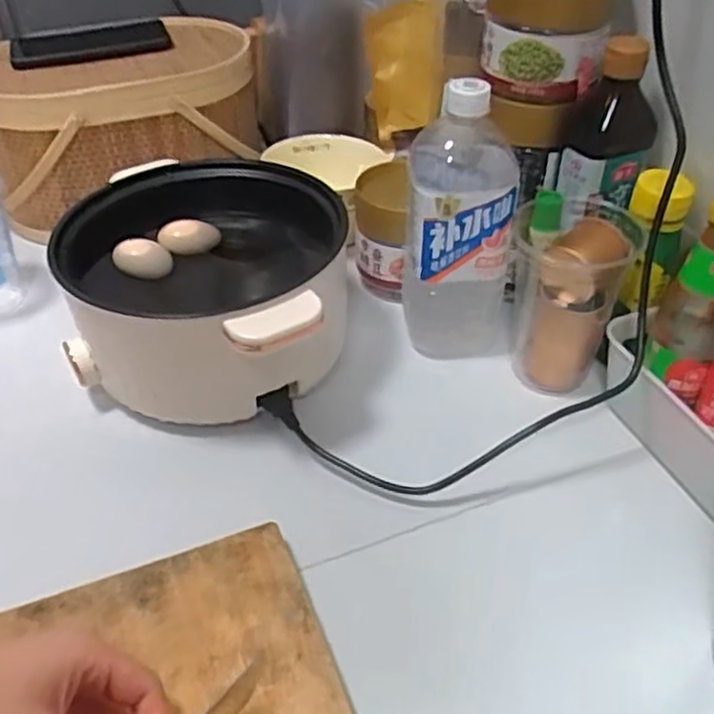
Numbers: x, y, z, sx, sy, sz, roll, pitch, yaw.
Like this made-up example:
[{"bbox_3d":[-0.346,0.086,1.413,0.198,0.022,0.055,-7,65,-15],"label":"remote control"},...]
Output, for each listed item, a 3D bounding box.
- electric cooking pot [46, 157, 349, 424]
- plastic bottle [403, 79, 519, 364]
[{"bbox_3d":[-0.120,-0.060,0.604,0.222,0.106,0.215,0,42,0],"label":"electric cooking pot"},{"bbox_3d":[0.084,-0.107,0.589,0.088,0.217,0.084,-2,42,-2],"label":"plastic bottle"}]

